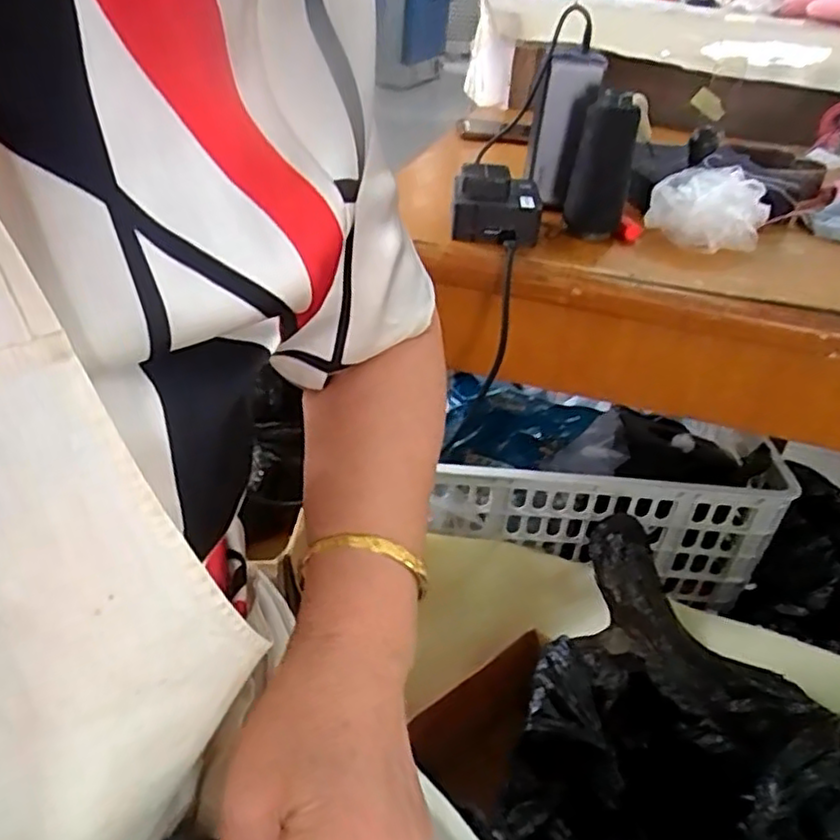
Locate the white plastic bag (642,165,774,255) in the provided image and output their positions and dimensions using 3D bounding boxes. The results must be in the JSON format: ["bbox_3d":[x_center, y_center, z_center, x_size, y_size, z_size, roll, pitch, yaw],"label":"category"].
[{"bbox_3d":[0.250,-0.179,0.577,0.081,0.049,0.072,-12,39,-23],"label":"white plastic bag"}]

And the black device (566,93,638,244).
[{"bbox_3d":[0.145,-0.201,0.547,0.046,0.101,0.026,14,36,12],"label":"black device"}]

